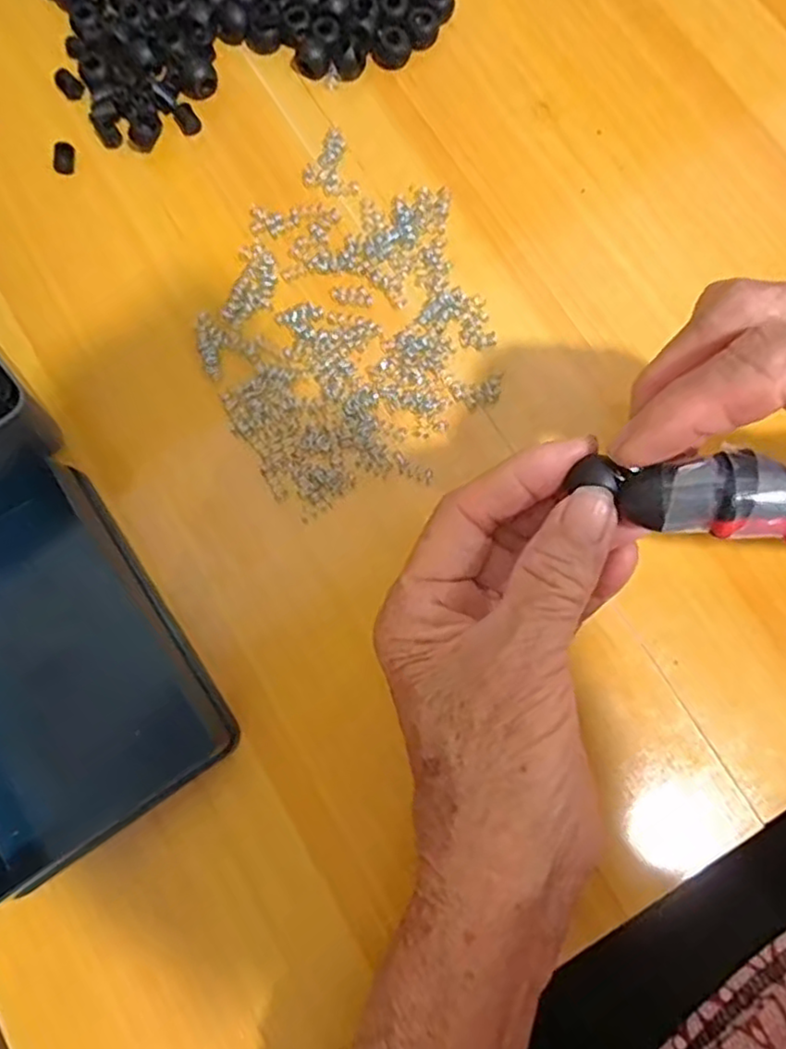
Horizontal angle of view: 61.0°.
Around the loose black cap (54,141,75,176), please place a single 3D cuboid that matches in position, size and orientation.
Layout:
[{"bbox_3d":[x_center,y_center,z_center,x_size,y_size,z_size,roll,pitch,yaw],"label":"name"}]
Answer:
[{"bbox_3d":[-0.169,-0.188,0.342,0.011,0.006,0.015,-6,78,0],"label":"loose black cap"}]

